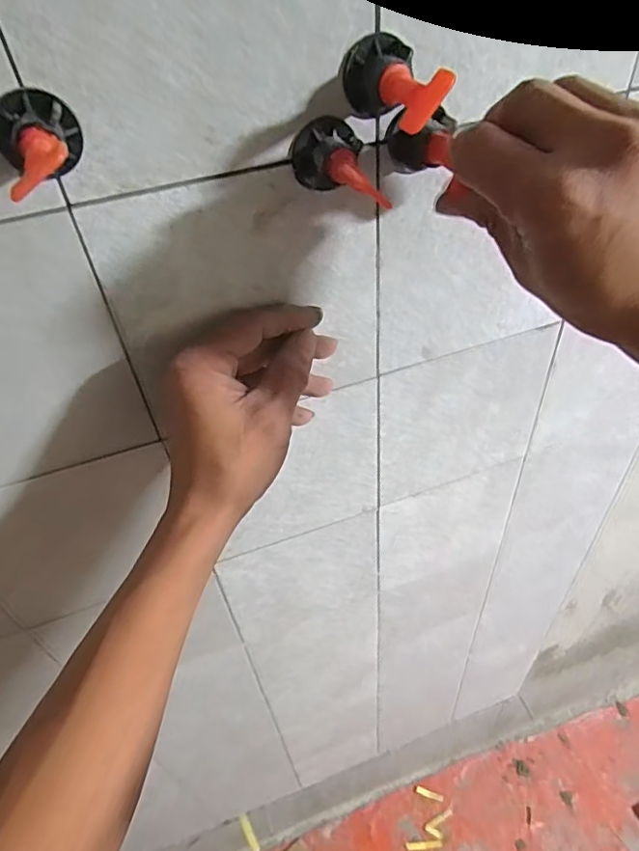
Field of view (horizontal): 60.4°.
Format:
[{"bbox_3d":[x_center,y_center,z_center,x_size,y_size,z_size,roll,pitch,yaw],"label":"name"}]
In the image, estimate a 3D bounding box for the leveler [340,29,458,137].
[{"bbox_3d":[0.033,-0.142,0.231,0.030,0.028,0.057,-13,45,-7],"label":"leveler"}]

